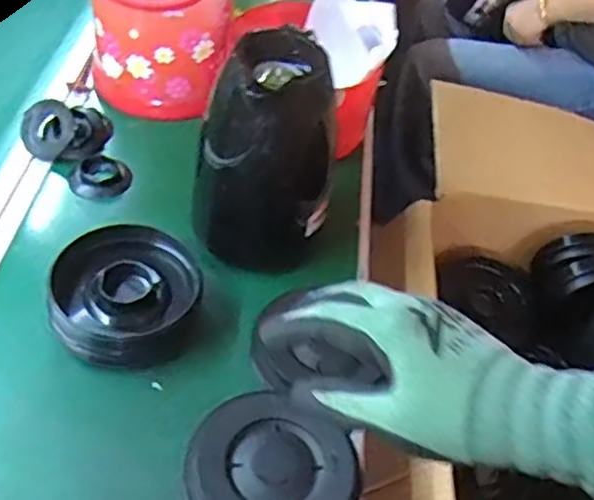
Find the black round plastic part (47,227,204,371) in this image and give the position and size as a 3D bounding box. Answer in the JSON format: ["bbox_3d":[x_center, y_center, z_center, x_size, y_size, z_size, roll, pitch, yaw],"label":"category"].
[{"bbox_3d":[-0.143,0.038,0.579,0.120,0.041,0.123,3,47,-3],"label":"black round plastic part"}]

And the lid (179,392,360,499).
[{"bbox_3d":[-0.019,0.162,0.478,0.115,0.040,0.112,3,47,-3],"label":"lid"}]

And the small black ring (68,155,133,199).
[{"bbox_3d":[-0.201,-0.077,0.693,0.061,0.019,0.048,-9,49,-15],"label":"small black ring"}]

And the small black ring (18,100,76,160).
[{"bbox_3d":[-0.257,-0.125,0.700,0.057,0.008,0.052,0,92,-12],"label":"small black ring"}]

